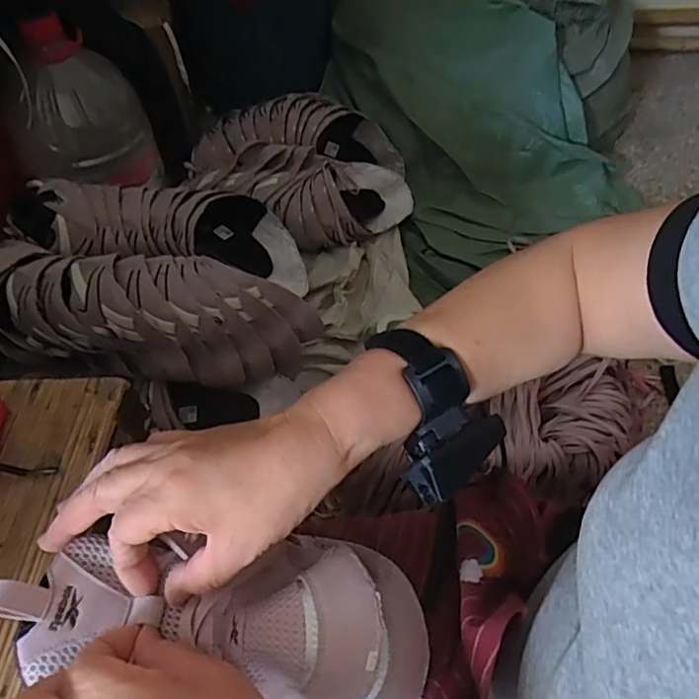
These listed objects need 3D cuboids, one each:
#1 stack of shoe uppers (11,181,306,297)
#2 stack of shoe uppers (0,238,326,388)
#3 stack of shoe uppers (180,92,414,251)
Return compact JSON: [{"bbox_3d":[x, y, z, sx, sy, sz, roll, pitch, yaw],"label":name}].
[{"bbox_3d":[-0.278,-0.198,0.890,0.438,0.116,0.146,5,51,-22],"label":"stack of shoe uppers"},{"bbox_3d":[-0.279,-0.049,0.798,0.454,0.161,0.155,7,53,-13],"label":"stack of shoe uppers"},{"bbox_3d":[-0.102,-0.353,1.138,0.421,0.172,0.280,16,56,12],"label":"stack of shoe uppers"}]

